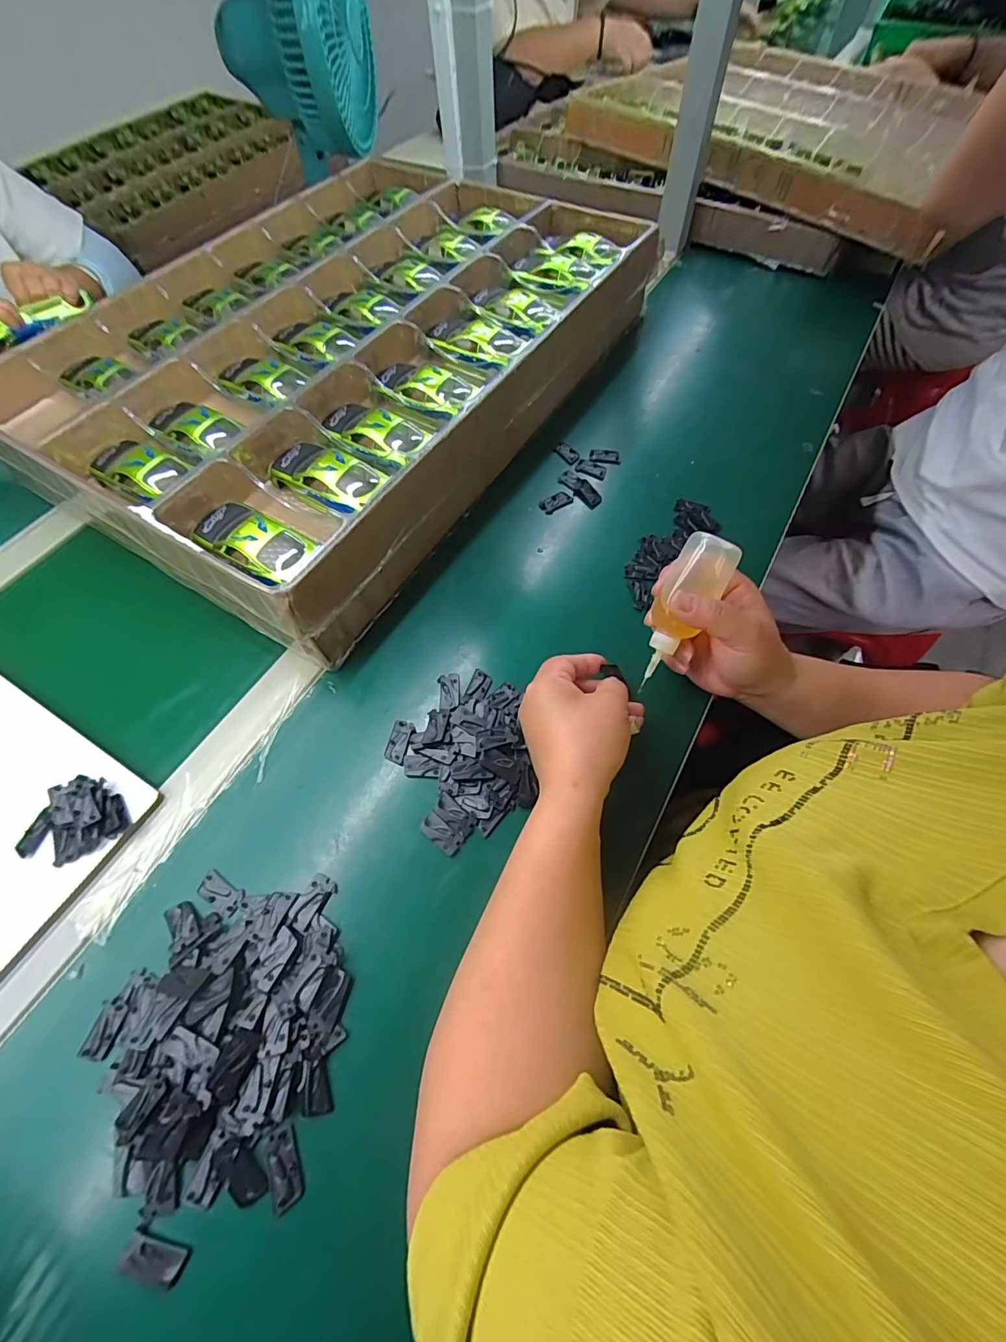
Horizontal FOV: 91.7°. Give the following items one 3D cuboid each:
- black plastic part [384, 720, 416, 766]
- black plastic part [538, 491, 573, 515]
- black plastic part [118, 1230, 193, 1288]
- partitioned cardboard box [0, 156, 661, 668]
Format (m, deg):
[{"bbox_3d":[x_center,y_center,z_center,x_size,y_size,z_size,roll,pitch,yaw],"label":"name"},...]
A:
[{"bbox_3d":[-0.085,0.057,0.400,0.018,0.004,0.036,10,61,7],"label":"black plastic part"},{"bbox_3d":[0.057,-0.182,0.524,0.036,0.004,0.020,-33,65,-16],"label":"black plastic part"},{"bbox_3d":[-0.188,0.317,0.264,0.034,0.004,0.016,12,62,8],"label":"black plastic part"},{"bbox_3d":[-0.169,-0.364,0.568,0.453,0.123,0.643,29,65,16],"label":"partitioned cardboard box"}]

